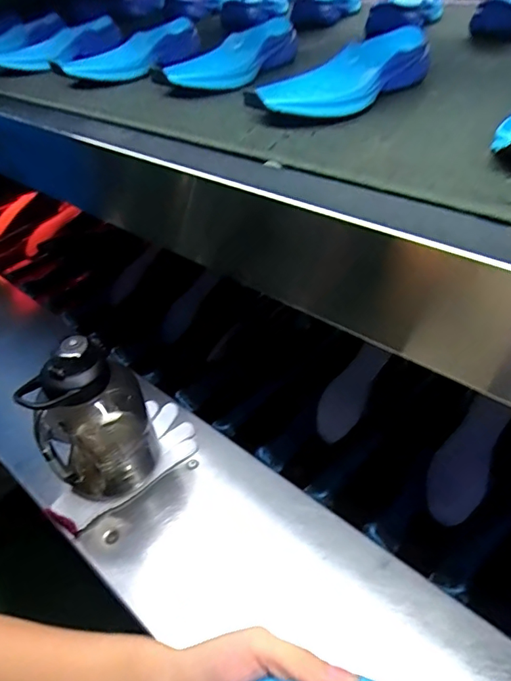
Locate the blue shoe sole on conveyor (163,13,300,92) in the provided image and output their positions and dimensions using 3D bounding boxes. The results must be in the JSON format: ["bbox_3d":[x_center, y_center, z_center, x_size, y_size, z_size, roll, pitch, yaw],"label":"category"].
[{"bbox_3d":[-0.021,-0.373,0.619,0.086,0.042,0.245,14,46,22],"label":"blue shoe sole on conveyor"}]

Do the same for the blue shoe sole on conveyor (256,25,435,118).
[{"bbox_3d":[0.091,-0.271,0.490,0.229,0.043,0.091,-36,49,-28],"label":"blue shoe sole on conveyor"}]

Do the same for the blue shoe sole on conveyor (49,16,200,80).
[{"bbox_3d":[-0.171,-0.417,0.685,0.075,0.044,0.240,20,50,23],"label":"blue shoe sole on conveyor"}]

